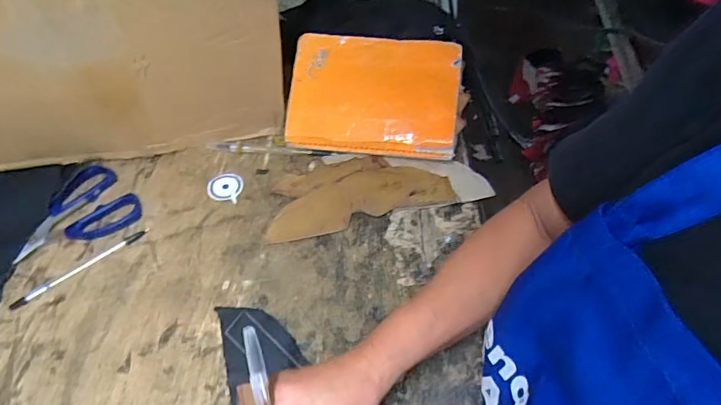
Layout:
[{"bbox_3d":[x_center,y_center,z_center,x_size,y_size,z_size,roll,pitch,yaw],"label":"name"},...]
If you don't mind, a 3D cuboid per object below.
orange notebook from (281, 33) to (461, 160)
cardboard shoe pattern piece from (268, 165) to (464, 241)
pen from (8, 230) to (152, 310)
[{"bbox_3d":[0.015,-0.130,0.585,0.199,0.013,0.142,5,81,9],"label":"orange notebook"},{"bbox_3d":[-0.001,-0.005,0.548,0.202,0.010,0.065,-14,52,-9],"label":"cardboard shoe pattern piece"},{"bbox_3d":[-0.284,0.066,0.501,0.141,0.006,0.010,-34,58,-23],"label":"pen"}]

